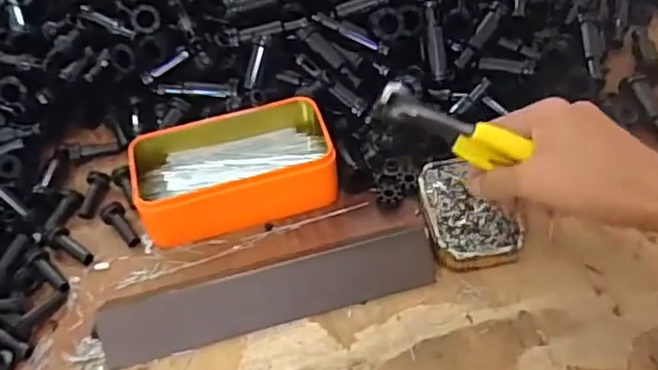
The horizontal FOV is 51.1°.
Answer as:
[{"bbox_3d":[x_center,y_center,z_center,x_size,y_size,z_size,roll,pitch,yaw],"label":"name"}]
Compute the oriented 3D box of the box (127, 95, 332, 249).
[{"bbox_3d":[-0.071,-0.012,0.520,0.142,0.050,0.080,-14,48,-8],"label":"box"}]

